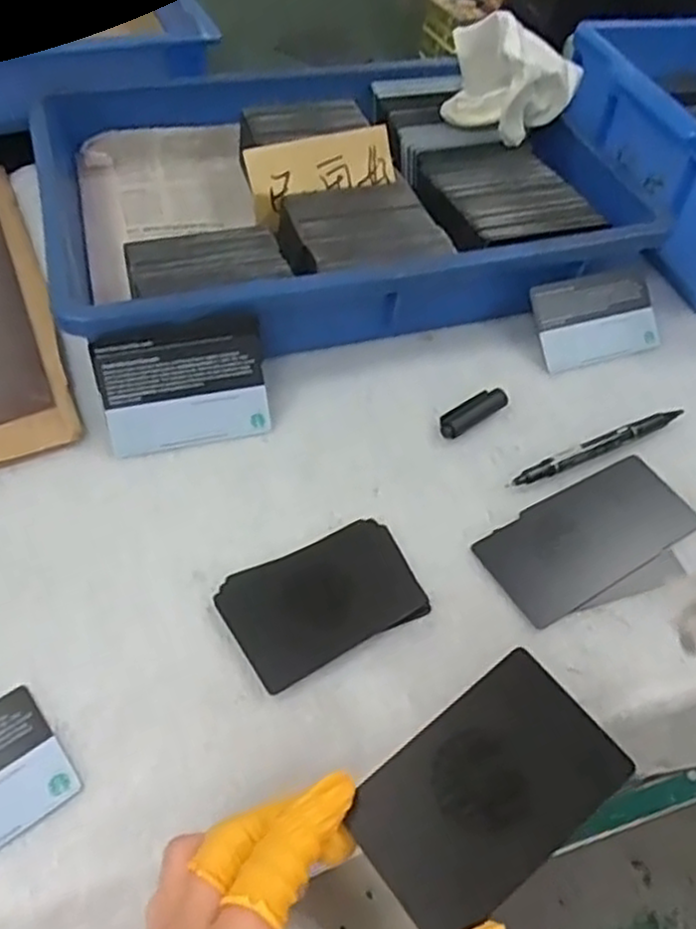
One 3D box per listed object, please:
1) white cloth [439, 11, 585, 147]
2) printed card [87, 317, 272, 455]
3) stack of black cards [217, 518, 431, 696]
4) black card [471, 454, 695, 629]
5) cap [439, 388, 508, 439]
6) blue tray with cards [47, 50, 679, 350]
[{"bbox_3d":[0.113,-0.264,0.509,0.090,0.071,0.060,16,51,5],"label":"white cloth"},{"bbox_3d":[-0.087,-0.042,0.398,0.086,0.064,0.004,-11,14,-14],"label":"printed card"},{"bbox_3d":[-0.011,0.063,0.349,0.089,0.005,0.058,-23,59,-21],"label":"stack of black cards"},{"bbox_3d":[0.127,0.036,0.385,0.117,0.006,0.055,-25,60,-22],"label":"black card"},{"bbox_3d":[0.072,-0.030,0.426,0.046,0.011,0.016,-30,62,-25],"label":"cap"},{"bbox_3d":[-0.007,-0.187,0.502,0.374,0.063,0.256,-13,56,-15],"label":"blue tray with cards"}]

